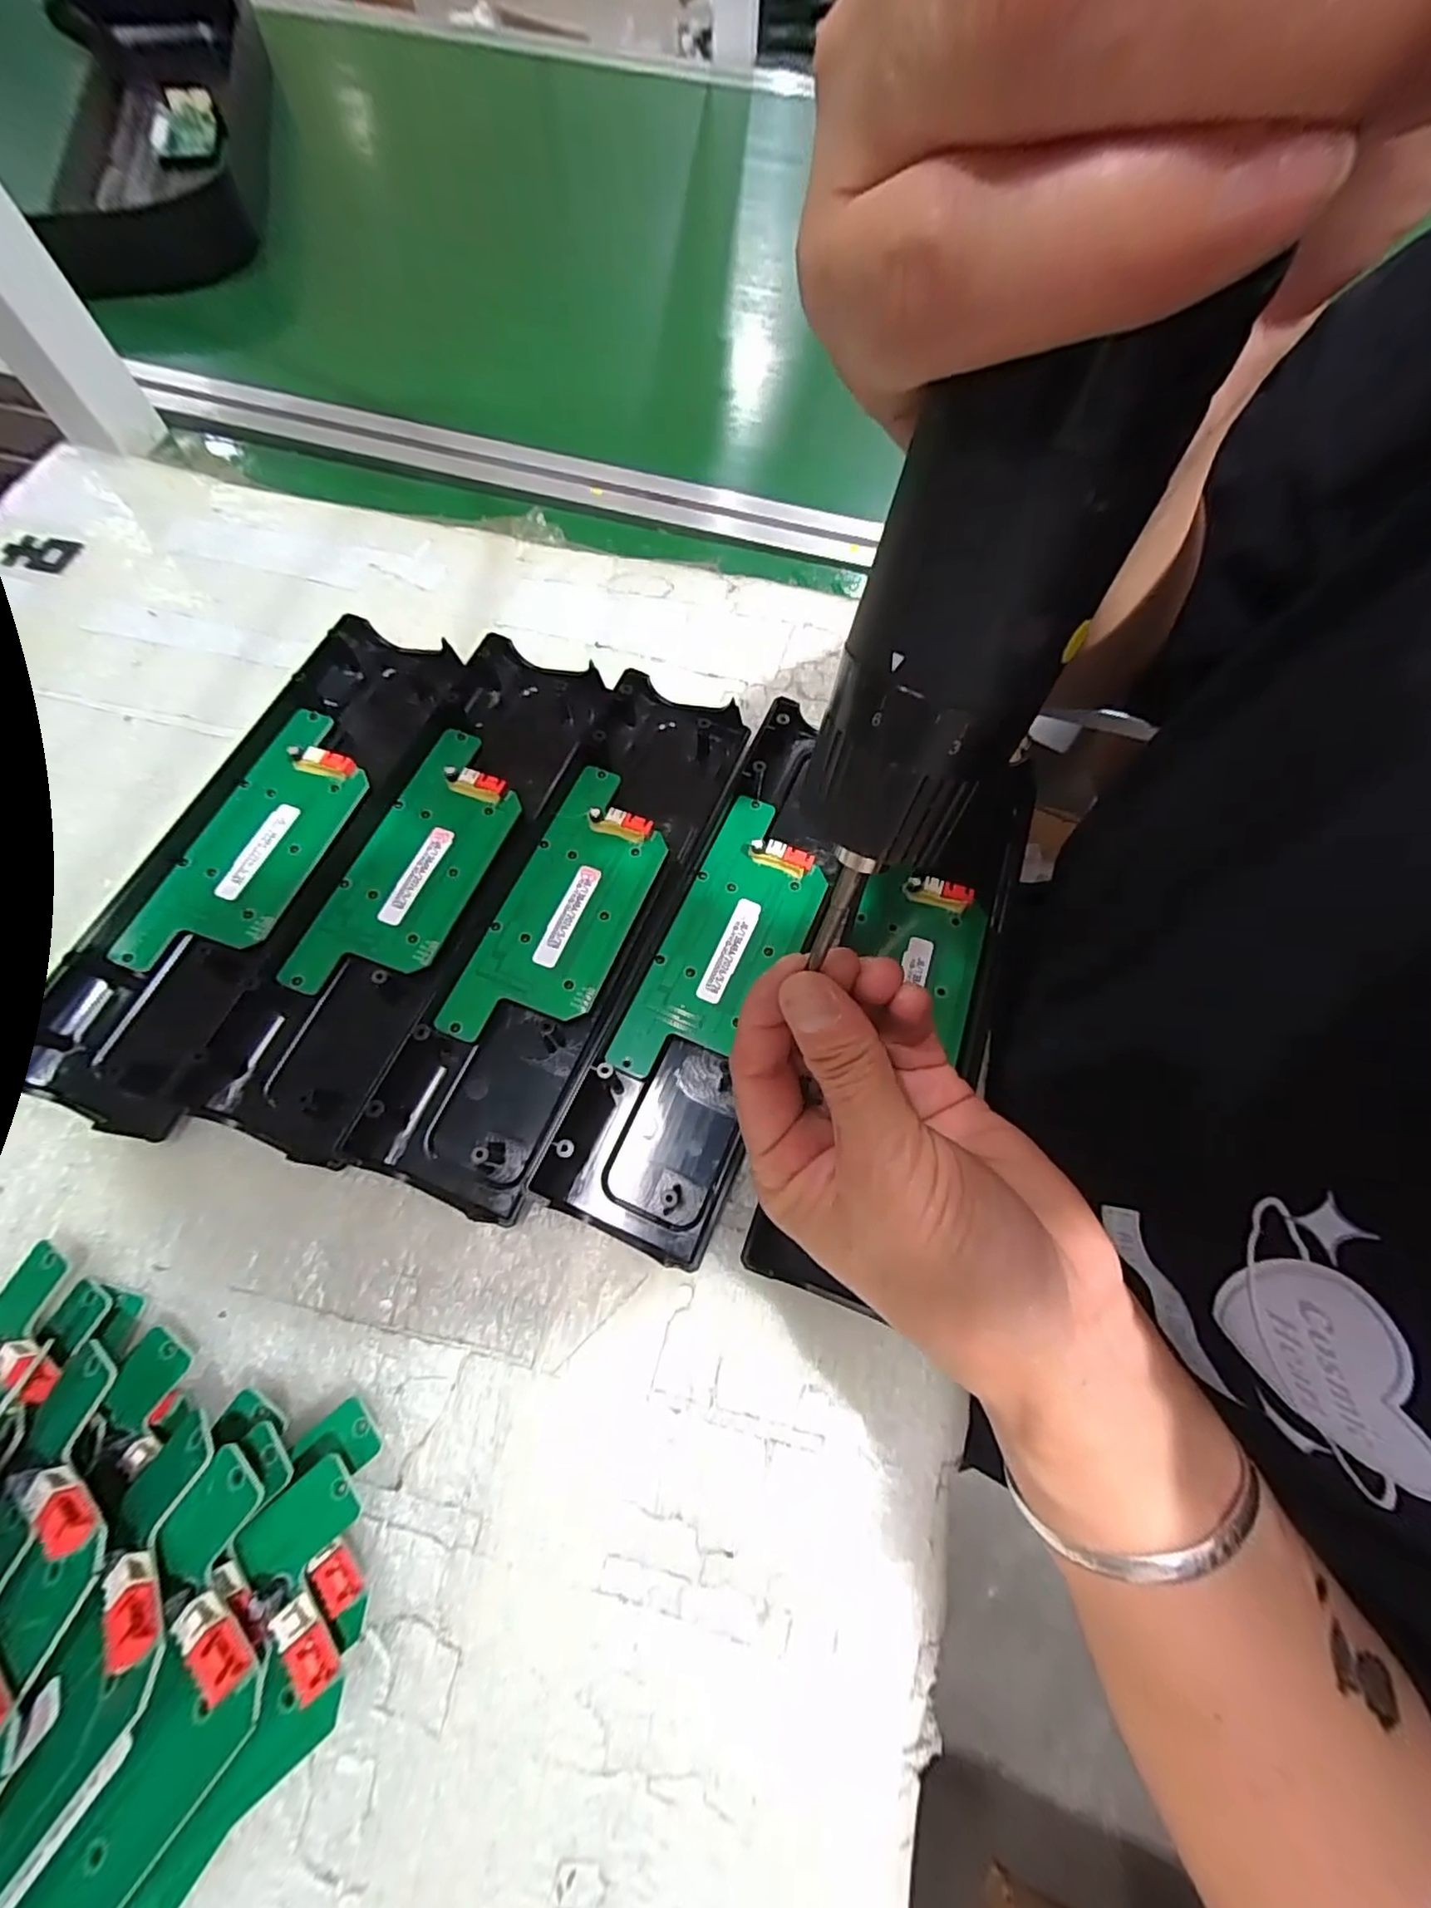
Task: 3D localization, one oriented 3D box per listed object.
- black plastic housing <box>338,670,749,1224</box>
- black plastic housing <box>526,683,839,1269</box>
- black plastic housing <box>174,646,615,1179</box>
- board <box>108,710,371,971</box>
[{"bbox_3d":[-0.065,-0.022,0.272,0.077,0.017,0.245,20,68,5],"label":"black plastic housing"},{"bbox_3d":[0.005,-0.001,0.268,0.065,0.019,0.233,21,68,5],"label":"black plastic housing"},{"bbox_3d":[-0.130,-0.040,0.277,0.072,0.017,0.244,19,68,5],"label":"black plastic housing"},{"bbox_3d":[-0.199,-0.050,0.278,0.054,0.012,0.132,20,68,5],"label":"board"}]

